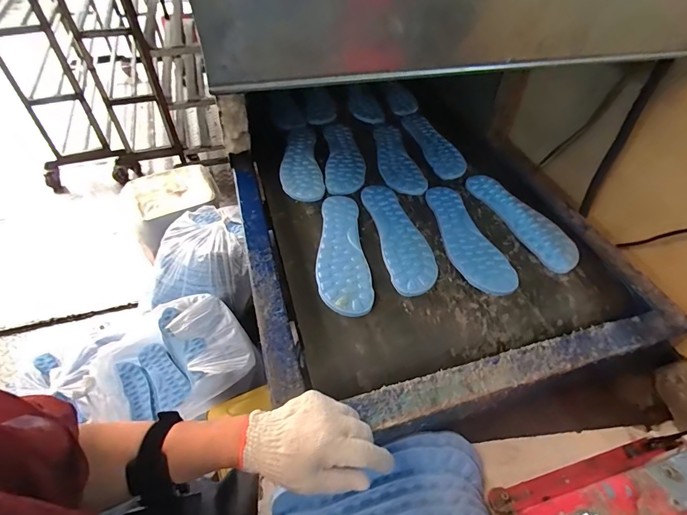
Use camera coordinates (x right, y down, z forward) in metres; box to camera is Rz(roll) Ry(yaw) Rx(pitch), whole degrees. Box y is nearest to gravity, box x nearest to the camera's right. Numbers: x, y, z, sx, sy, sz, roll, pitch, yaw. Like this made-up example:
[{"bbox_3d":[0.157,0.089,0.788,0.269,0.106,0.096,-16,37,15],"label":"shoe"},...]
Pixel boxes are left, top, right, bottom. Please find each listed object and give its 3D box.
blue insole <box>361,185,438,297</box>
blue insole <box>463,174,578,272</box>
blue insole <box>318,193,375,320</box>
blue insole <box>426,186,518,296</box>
[{"bbox_3d":[0.092,-0.046,0.627,0.080,0.010,0.254,-9,50,-10],"label":"blue insole"},{"bbox_3d":[0.324,-0.074,0.663,0.083,0.010,0.250,-16,52,-16],"label":"blue insole"},{"bbox_3d":[-0.005,-0.016,0.597,0.078,0.011,0.255,-3,49,-5],"label":"blue insole"},{"bbox_3d":[0.204,-0.039,0.628,0.082,0.013,0.250,-9,50,-10],"label":"blue insole"}]

